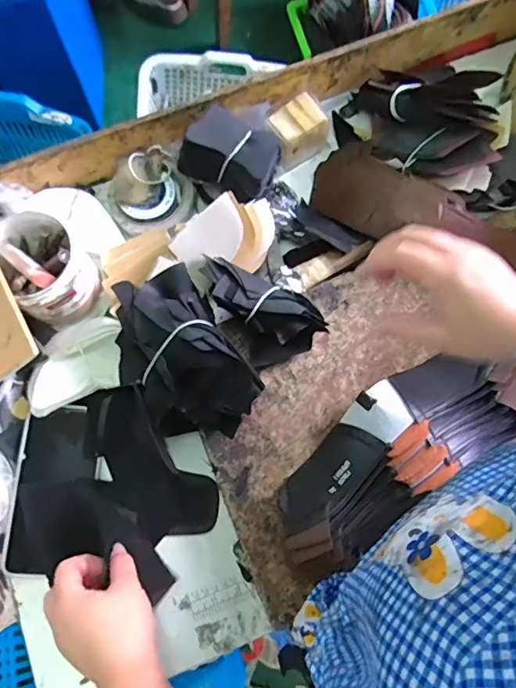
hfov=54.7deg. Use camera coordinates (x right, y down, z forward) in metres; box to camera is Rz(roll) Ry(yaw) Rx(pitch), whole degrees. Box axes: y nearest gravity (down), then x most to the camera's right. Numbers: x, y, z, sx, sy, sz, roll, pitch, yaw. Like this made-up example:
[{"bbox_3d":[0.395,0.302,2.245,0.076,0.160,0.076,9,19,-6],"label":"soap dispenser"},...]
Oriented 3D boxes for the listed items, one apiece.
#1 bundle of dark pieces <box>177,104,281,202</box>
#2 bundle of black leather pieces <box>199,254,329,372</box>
[{"bbox_3d":[-0.023,-0.212,0.556,0.099,0.050,0.091,36,78,8],"label":"bundle of dark pieces"},{"bbox_3d":[0.003,-0.046,0.508,0.082,0.054,0.132,-32,78,-8],"label":"bundle of black leather pieces"}]

